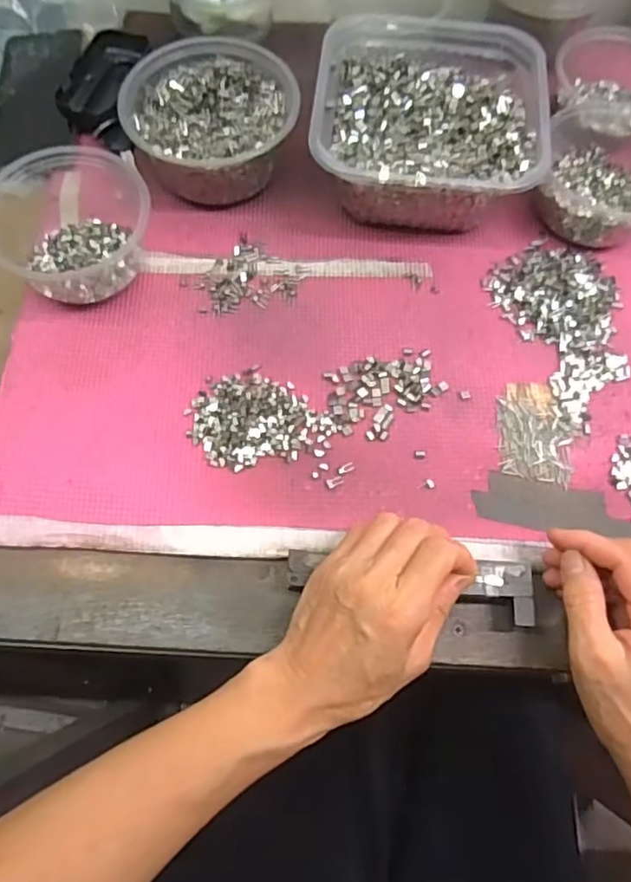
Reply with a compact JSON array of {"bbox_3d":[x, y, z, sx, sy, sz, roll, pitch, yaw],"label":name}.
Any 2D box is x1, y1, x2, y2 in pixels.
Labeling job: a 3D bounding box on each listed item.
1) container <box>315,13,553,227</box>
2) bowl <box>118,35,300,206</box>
[{"bbox_3d":[0.087,-0.255,0.486,0.173,0.062,0.175,6,67,2],"label":"container"},{"bbox_3d":[-0.084,-0.258,0.493,0.132,0.051,0.127,1,67,-1],"label":"bowl"}]

